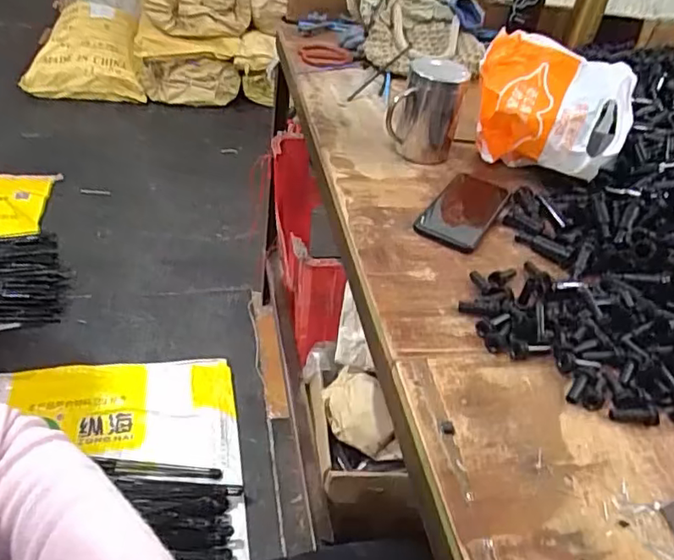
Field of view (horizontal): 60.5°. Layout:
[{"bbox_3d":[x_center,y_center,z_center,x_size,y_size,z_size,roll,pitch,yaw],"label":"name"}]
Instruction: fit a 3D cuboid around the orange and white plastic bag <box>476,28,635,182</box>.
[{"bbox_3d":[0.276,-0.221,0.759,0.195,0.135,0.110,21,42,13],"label":"orange and white plastic bag"}]

